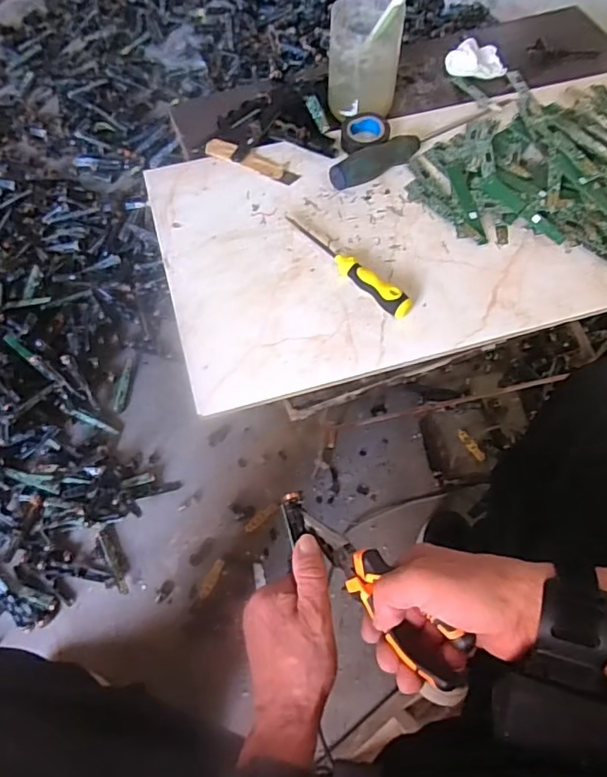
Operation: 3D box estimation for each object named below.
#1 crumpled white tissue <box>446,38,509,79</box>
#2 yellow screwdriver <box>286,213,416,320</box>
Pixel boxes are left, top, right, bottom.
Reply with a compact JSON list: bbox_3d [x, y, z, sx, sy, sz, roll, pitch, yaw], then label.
[{"bbox_3d":[0.209,-0.398,0.651,0.069,0.021,0.052,-6,63,-3],"label":"crumpled white tissue"},{"bbox_3d":[0.039,-0.117,0.494,0.019,0.025,0.150,-39,69,-18],"label":"yellow screwdriver"}]

